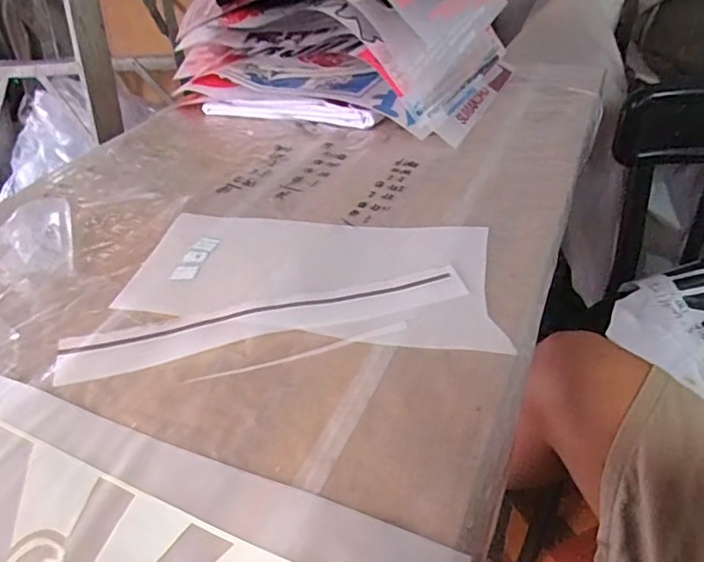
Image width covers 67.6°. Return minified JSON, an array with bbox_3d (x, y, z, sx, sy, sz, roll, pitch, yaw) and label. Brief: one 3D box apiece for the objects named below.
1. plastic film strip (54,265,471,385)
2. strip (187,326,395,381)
[{"bbox_3d":[-0.062,0.026,0.382,0.286,0.005,0.042,-12,39,-6],"label":"plastic film strip"},{"bbox_3d":[-0.034,0.049,0.353,0.149,0.004,0.011,-13,40,-8],"label":"strip"}]

